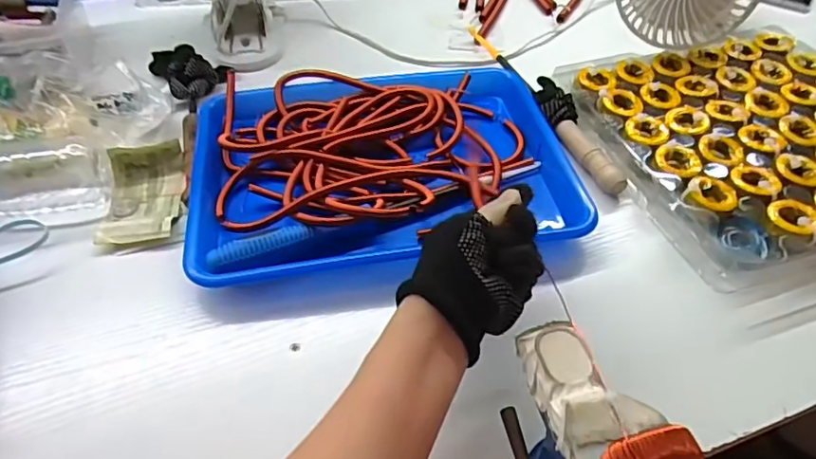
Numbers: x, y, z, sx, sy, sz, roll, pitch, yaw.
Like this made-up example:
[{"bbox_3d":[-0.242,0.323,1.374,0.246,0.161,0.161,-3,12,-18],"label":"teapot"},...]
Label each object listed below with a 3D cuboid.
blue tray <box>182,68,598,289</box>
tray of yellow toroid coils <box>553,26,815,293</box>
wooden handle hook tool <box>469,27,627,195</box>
[{"bbox_3d":[-0.026,-0.066,0.526,0.327,0.034,0.245,-7,49,-5],"label":"blue tray"},{"bbox_3d":[0.334,-0.091,0.543,0.288,0.034,0.287,-15,50,-11],"label":"tray of yellow toroid coils"},{"bbox_3d":[0.138,-0.146,0.595,0.034,0.023,0.293,-14,50,-11],"label":"wooden handle hook tool"}]

